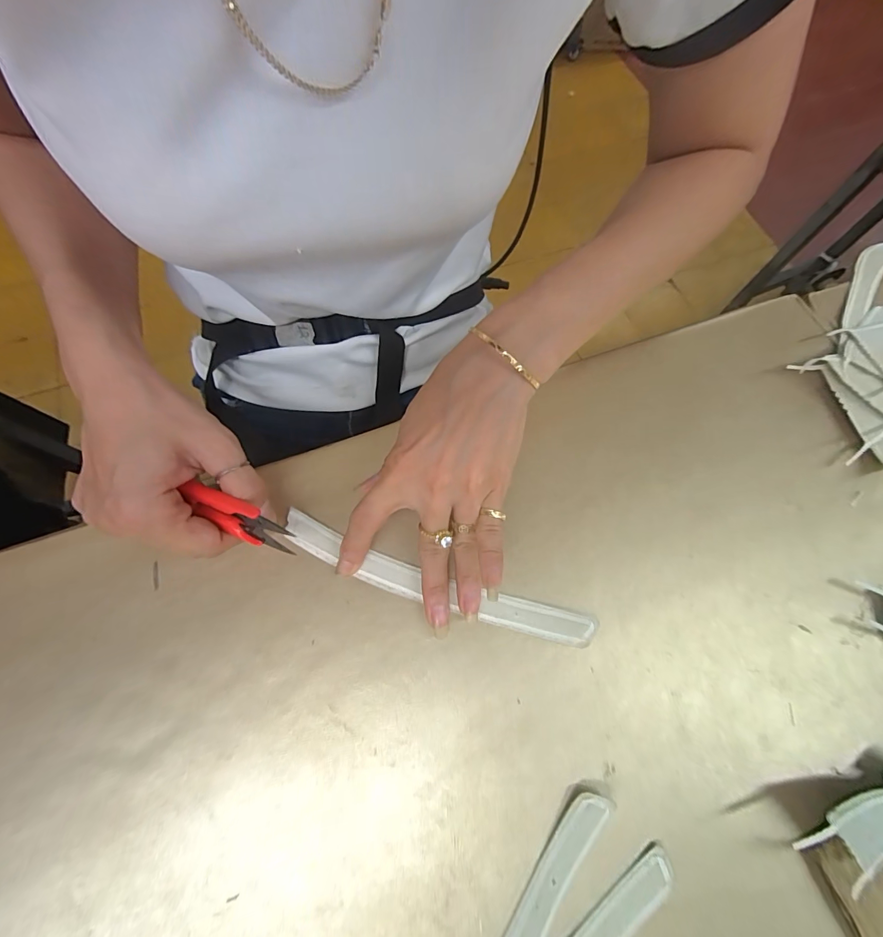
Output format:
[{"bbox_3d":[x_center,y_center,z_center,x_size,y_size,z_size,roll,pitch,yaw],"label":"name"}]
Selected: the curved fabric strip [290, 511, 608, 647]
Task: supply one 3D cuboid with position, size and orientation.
[{"bbox_3d":[-0.005,0.067,0.244,0.193,0.008,0.026,16,68,6],"label":"curved fabric strip"}]

